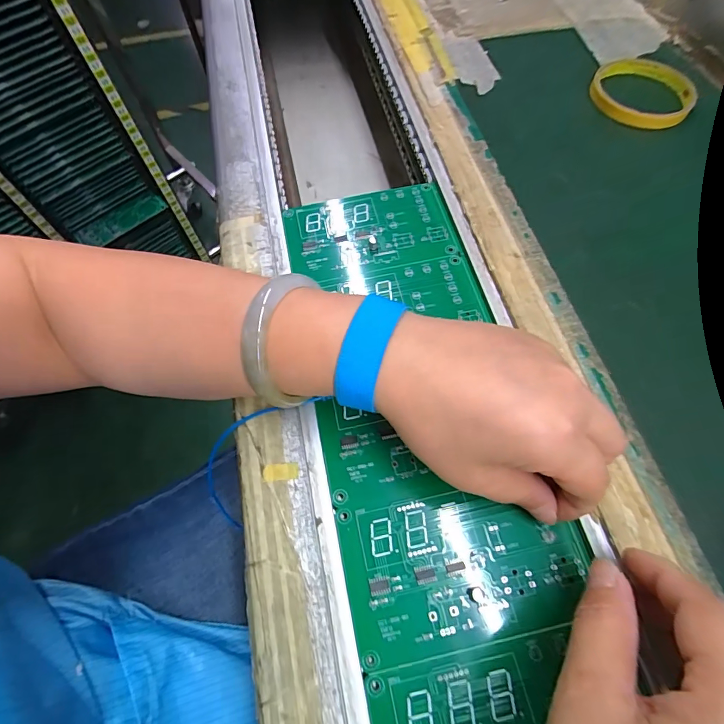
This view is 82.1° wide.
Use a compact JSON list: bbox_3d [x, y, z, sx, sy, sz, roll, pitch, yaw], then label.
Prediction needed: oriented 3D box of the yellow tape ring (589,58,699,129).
[{"bbox_3d":[0.241,-0.233,0.356,0.081,0.010,0.080,-1,64,2],"label":"yellow tape ring"}]

